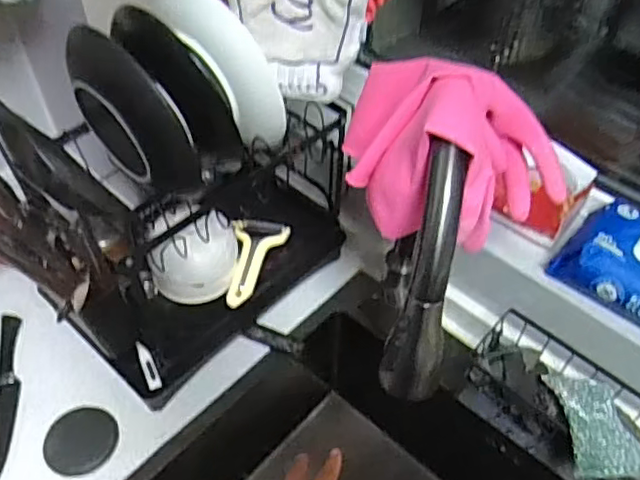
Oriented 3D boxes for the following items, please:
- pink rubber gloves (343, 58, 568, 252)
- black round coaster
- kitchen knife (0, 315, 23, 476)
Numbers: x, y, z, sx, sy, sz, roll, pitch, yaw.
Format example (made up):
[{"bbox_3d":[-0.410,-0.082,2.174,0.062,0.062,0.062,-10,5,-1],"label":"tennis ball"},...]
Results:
[{"bbox_3d":[0.101,-0.069,0.513,0.193,0.125,0.128,22,53,16],"label":"pink rubber gloves"},{"bbox_3d":[-0.277,0.232,0.729,0.079,0.004,0.077,1,50,-1],"label":"black round coaster"},{"bbox_3d":[-0.386,0.189,0.772,0.029,0.010,0.223,-8,50,-8],"label":"kitchen knife"}]

